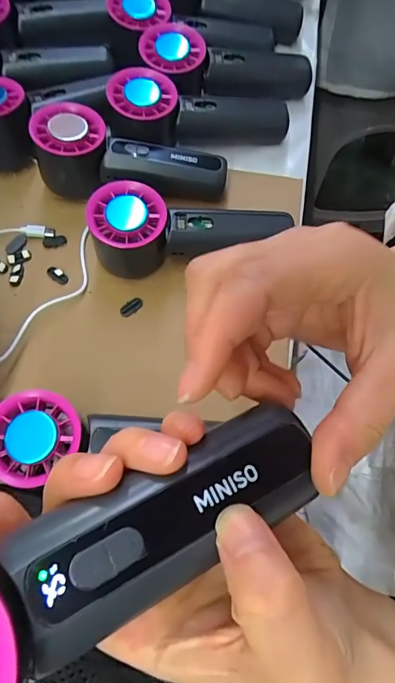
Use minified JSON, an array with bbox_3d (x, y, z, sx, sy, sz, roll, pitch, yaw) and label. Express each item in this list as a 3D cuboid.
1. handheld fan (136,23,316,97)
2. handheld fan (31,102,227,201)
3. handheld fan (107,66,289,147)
[{"bbox_3d":[0.027,-0.249,0.406,0.156,0.039,0.056,1,70,-15],"label":"handheld fan"},{"bbox_3d":[-0.055,-0.150,0.366,0.155,0.052,0.056,7,70,-12],"label":"handheld fan"},{"bbox_3d":[0.002,-0.201,0.394,0.163,0.043,0.057,-1,70,-16],"label":"handheld fan"}]

